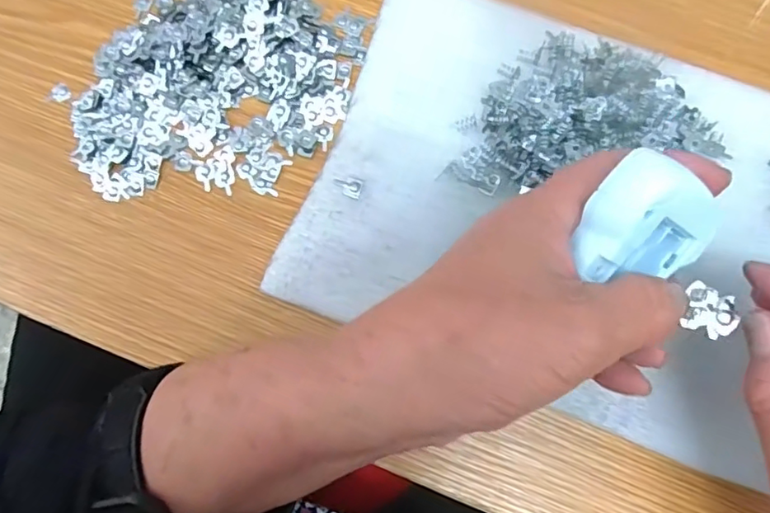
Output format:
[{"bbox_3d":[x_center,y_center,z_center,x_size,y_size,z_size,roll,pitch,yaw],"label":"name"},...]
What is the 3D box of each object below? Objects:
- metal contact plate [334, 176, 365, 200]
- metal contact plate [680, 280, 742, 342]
[{"bbox_3d":[-0.018,-0.035,0.279,0.014,0.004,0.010,20,81,5],"label":"metal contact plate"},{"bbox_3d":[0.121,0.021,0.211,0.019,0.004,0.018,-1,85,11],"label":"metal contact plate"}]

